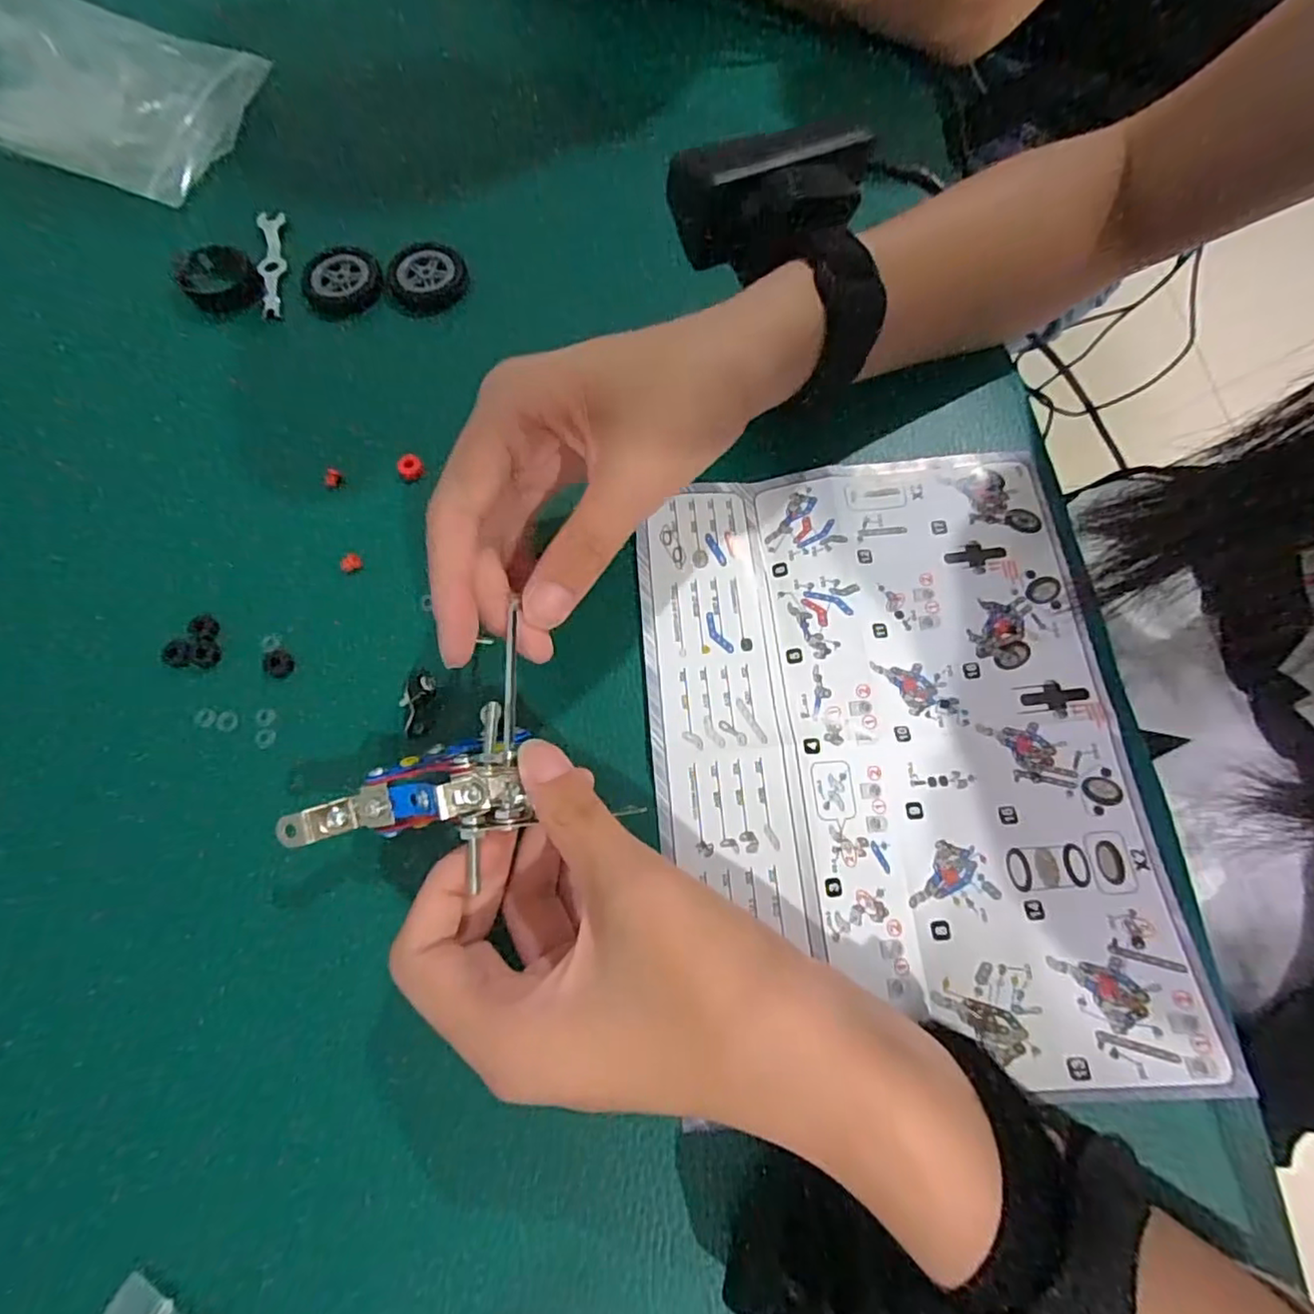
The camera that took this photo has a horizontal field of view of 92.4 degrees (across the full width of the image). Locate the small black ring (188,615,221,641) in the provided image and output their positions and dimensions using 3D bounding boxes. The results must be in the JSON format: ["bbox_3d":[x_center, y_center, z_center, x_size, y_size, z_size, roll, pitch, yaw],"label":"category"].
[{"bbox_3d":[-0.179,-0.012,0.248,0.011,0.004,0.009,31,73,10],"label":"small black ring"}]

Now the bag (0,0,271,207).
[{"bbox_3d":[-0.299,-0.304,0.325,0.153,0.044,0.109,16,71,6],"label":"bag"}]

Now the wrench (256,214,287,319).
[{"bbox_3d":[-0.191,-0.194,0.312,0.013,0.008,0.063,-8,70,-3],"label":"wrench"}]

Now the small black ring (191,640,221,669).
[{"bbox_3d":[-0.176,-0.001,0.245,0.010,0.004,0.010,0,70,0],"label":"small black ring"}]

